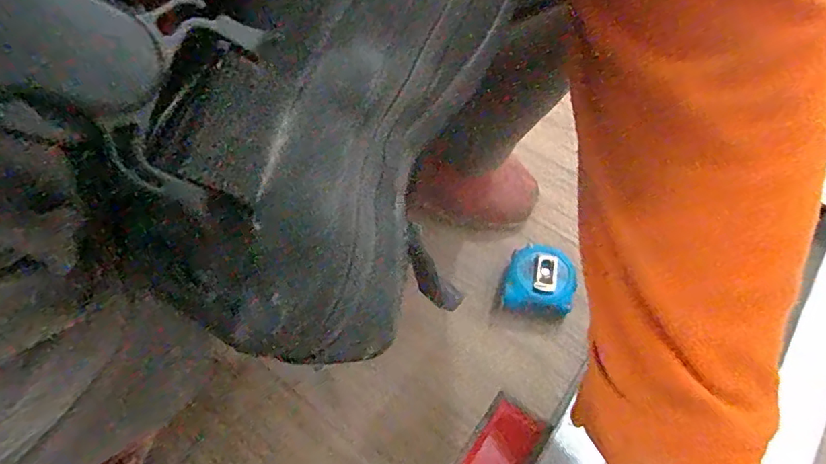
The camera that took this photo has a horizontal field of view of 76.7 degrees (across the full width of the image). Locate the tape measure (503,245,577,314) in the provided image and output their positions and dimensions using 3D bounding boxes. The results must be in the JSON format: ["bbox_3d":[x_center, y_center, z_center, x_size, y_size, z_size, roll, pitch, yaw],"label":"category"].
[{"bbox_3d":[0.110,0.043,0.457,0.059,0.030,0.054,8,60,4],"label":"tape measure"}]

